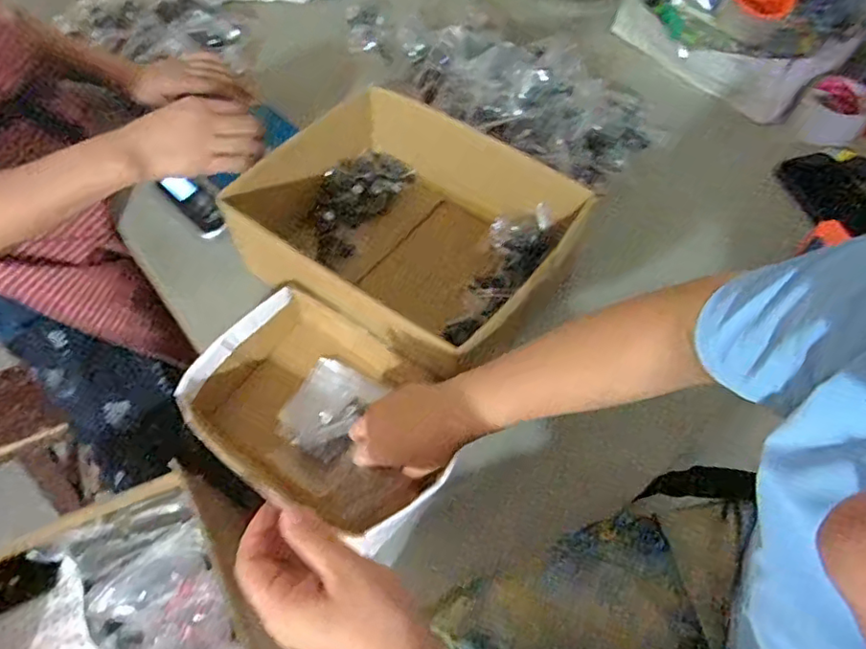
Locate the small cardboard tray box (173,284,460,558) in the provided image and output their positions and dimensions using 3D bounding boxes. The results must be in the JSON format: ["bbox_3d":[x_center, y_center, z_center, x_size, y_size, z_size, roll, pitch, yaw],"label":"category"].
[{"bbox_3d":[-0.114,0.087,0.589,0.242,0.078,0.181,33,64,19],"label":"small cardboard tray box"}]

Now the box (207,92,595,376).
[{"bbox_3d":[-0.037,-0.104,0.666,0.346,0.137,0.258,30,63,18],"label":"box"}]

